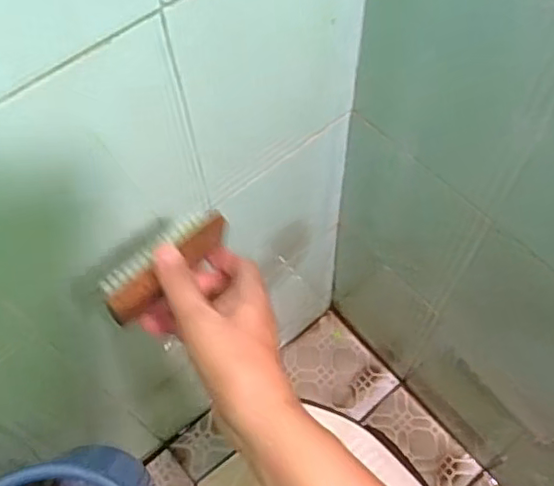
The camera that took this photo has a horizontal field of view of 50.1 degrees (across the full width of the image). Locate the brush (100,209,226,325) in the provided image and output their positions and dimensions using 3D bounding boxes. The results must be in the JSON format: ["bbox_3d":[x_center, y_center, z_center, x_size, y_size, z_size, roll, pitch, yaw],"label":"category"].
[{"bbox_3d":[-0.078,0.018,0.427,0.101,0.039,0.034,-38,68,-17],"label":"brush"}]

